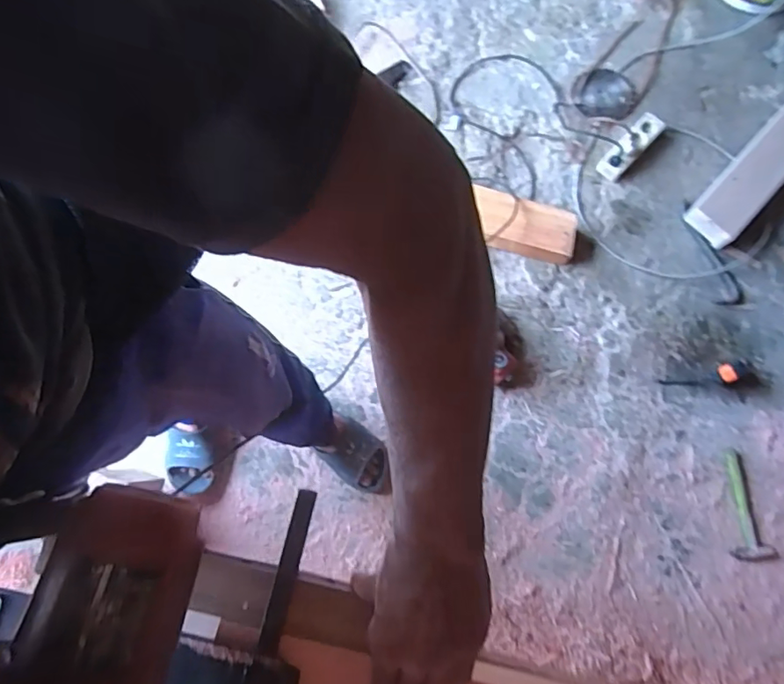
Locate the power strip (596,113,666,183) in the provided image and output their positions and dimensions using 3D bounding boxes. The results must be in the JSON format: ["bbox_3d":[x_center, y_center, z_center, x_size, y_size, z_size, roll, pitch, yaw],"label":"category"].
[{"bbox_3d":[0.625,-0.512,1.380,0.066,0.048,0.210,43,80,8],"label":"power strip"}]

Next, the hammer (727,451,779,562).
[{"bbox_3d":[0.808,0.374,1.210,0.096,0.029,0.235,-1,77,-1],"label":"hammer"}]

